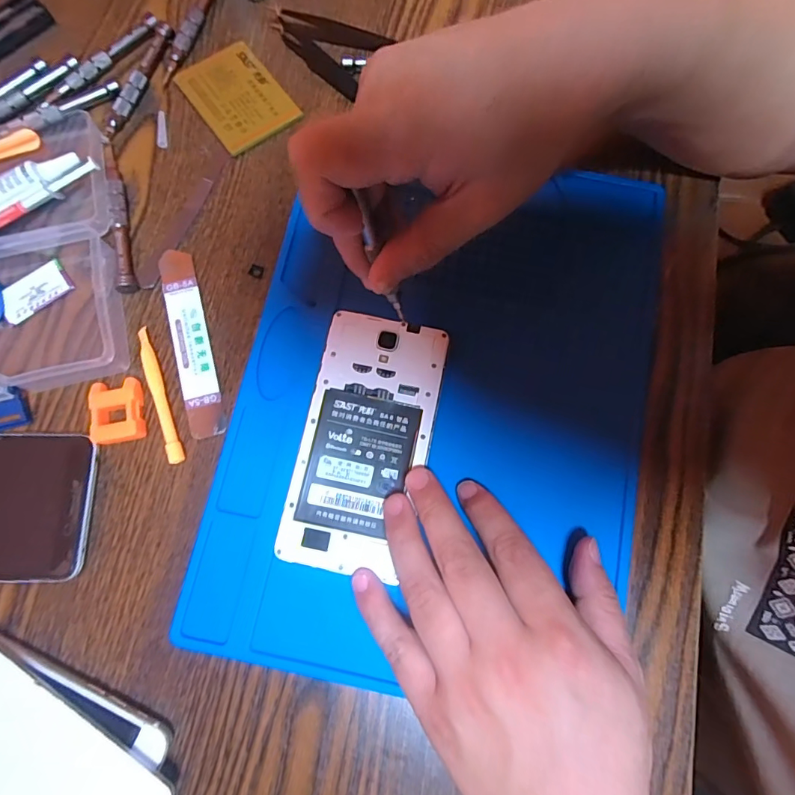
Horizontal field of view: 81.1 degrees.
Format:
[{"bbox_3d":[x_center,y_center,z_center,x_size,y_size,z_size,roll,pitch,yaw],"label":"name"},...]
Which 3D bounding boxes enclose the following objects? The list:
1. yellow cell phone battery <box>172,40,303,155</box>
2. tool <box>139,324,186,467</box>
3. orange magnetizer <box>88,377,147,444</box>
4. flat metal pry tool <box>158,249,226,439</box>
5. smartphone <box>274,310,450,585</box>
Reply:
[{"bbox_3d":[-0.107,-0.202,0.311,0.055,0.005,0.075,-36,80,-8],"label":"yellow cell phone battery"},{"bbox_3d":[-0.136,-0.001,0.265,0.009,0.006,0.082,-21,78,-5],"label":"tool"},{"bbox_3d":[-0.155,0.008,0.259,0.026,0.012,0.034,-7,77,-2],"label":"orange magnetizer"},{"bbox_3d":[-0.122,-0.034,0.274,0.020,0.004,0.115,-15,78,-4],"label":"flat metal pry tool"},{"bbox_3d":[-0.019,0.022,0.256,0.069,0.007,0.139,16,79,3],"label":"smartphone"}]

